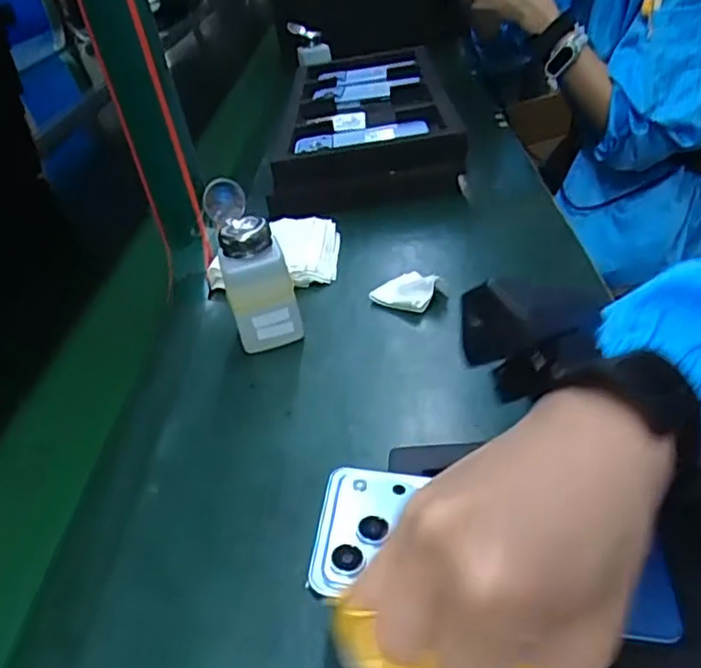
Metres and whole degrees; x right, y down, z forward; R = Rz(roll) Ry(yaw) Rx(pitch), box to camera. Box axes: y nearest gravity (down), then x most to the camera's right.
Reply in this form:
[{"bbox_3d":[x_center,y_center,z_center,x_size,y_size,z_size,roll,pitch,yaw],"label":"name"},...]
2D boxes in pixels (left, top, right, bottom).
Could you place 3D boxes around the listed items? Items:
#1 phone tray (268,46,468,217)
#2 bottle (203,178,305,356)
[{"bbox_3d":[0.022,-0.316,0.942,0.235,0.066,0.481,-5,36,3],"label":"phone tray"},{"bbox_3d":[-0.075,-0.053,0.526,0.056,0.130,0.051,-13,36,-8],"label":"bottle"}]

